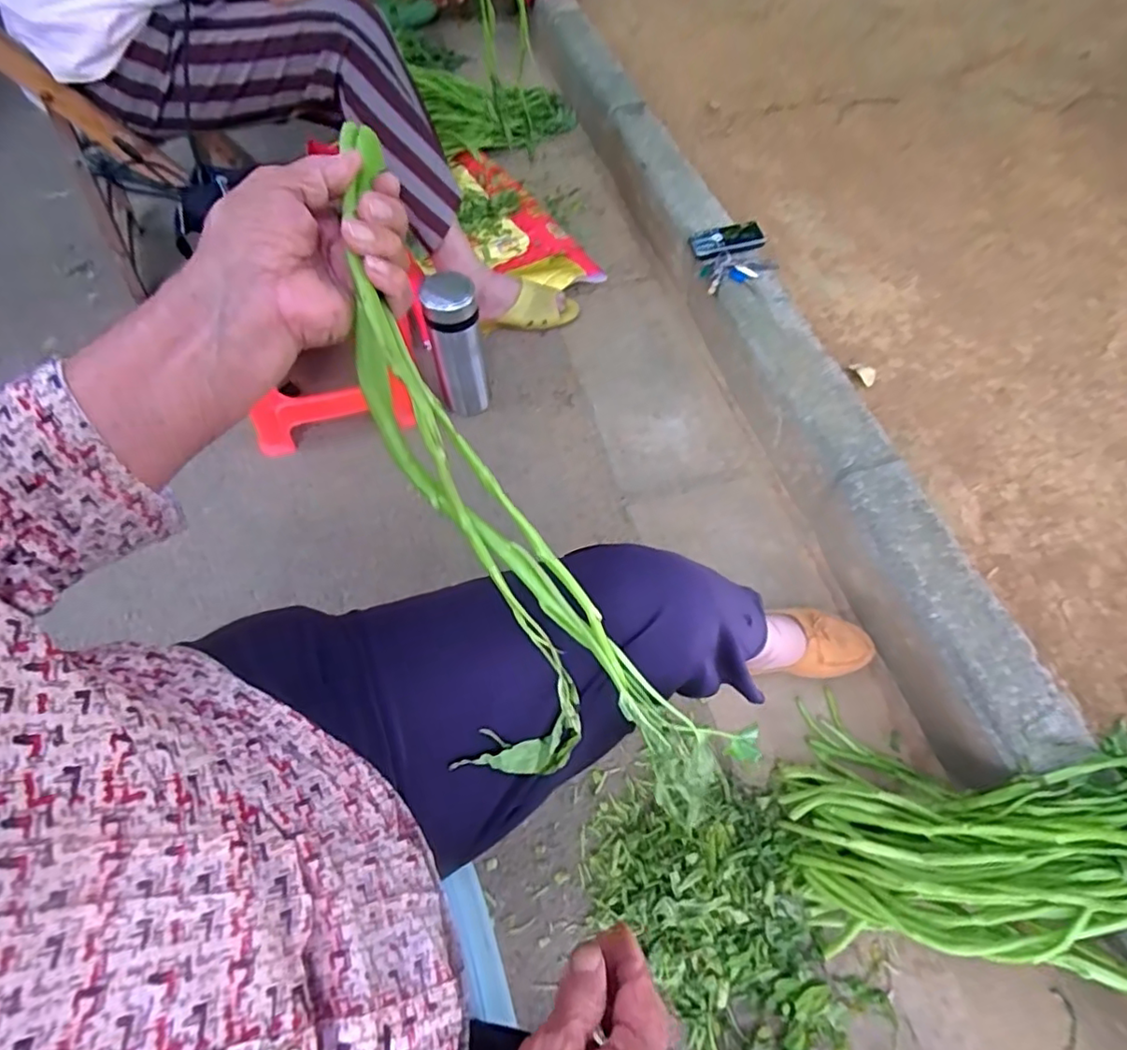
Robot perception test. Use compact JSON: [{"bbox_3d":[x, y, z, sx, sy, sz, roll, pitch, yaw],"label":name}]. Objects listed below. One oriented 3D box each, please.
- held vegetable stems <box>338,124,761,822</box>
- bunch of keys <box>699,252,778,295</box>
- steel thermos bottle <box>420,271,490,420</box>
[{"bbox_3d":[-0.042,0.023,0.359,0.145,0.055,0.462,-36,105,-16],"label":"held vegetable stems"},{"bbox_3d":[0.283,-0.413,0.986,0.119,0.026,0.060,6,61,24],"label":"bunch of keys"},{"bbox_3d":[-0.166,-0.285,0.962,0.079,0.221,0.083,-8,59,-4],"label":"steel thermos bottle"}]

